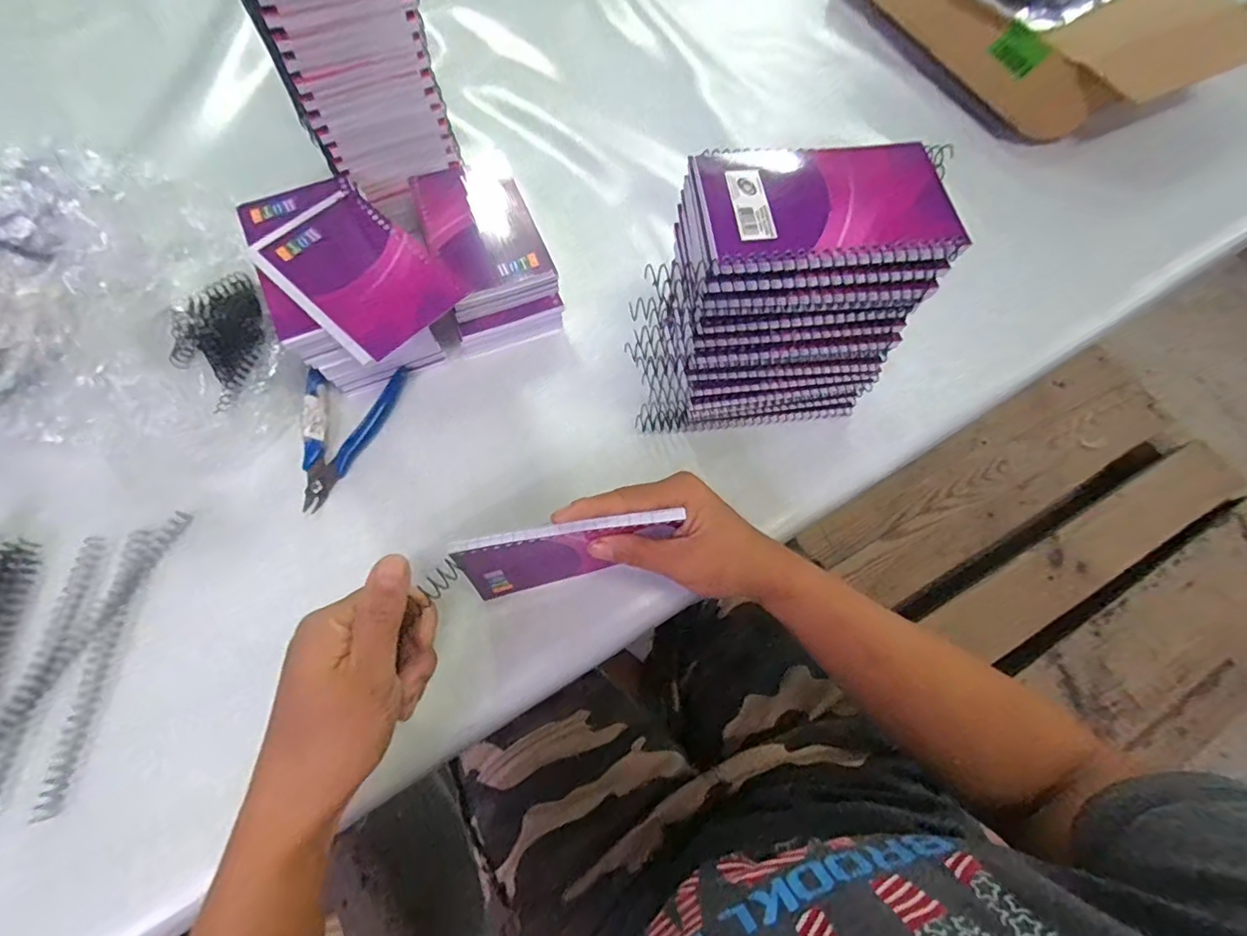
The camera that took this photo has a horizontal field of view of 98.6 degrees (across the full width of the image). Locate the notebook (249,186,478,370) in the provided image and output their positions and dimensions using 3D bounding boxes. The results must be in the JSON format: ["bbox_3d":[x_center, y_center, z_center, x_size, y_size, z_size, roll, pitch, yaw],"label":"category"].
[{"bbox_3d":[-0.181,-0.133,0.362,0.129,0.008,0.084,39,72,12],"label":"notebook"}]

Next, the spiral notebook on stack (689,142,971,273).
[{"bbox_3d":[0.107,-0.141,0.284,0.128,0.009,0.081,-3,69,-3],"label":"spiral notebook on stack"}]

